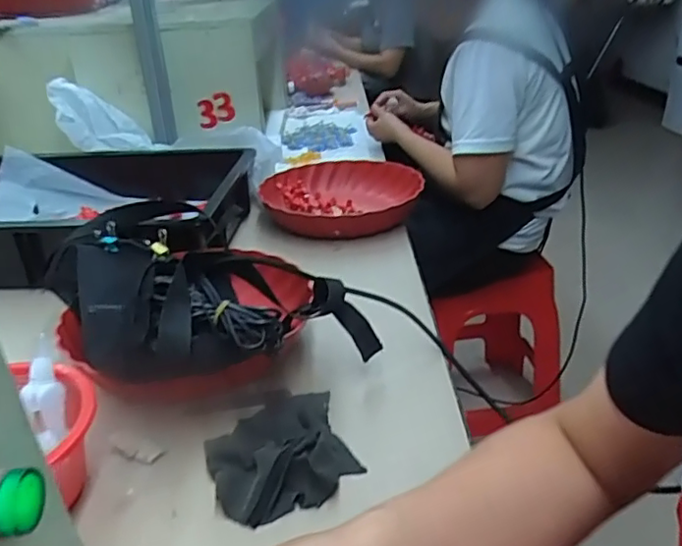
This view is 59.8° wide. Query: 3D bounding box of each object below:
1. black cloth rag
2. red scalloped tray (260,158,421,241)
[{"bbox_3d":[-0.049,0.137,0.467,0.107,0.032,0.117,-12,29,-18],"label":"black cloth rag"},{"bbox_3d":[0.003,-0.115,0.927,0.245,0.058,0.230,-3,27,0],"label":"red scalloped tray"}]

